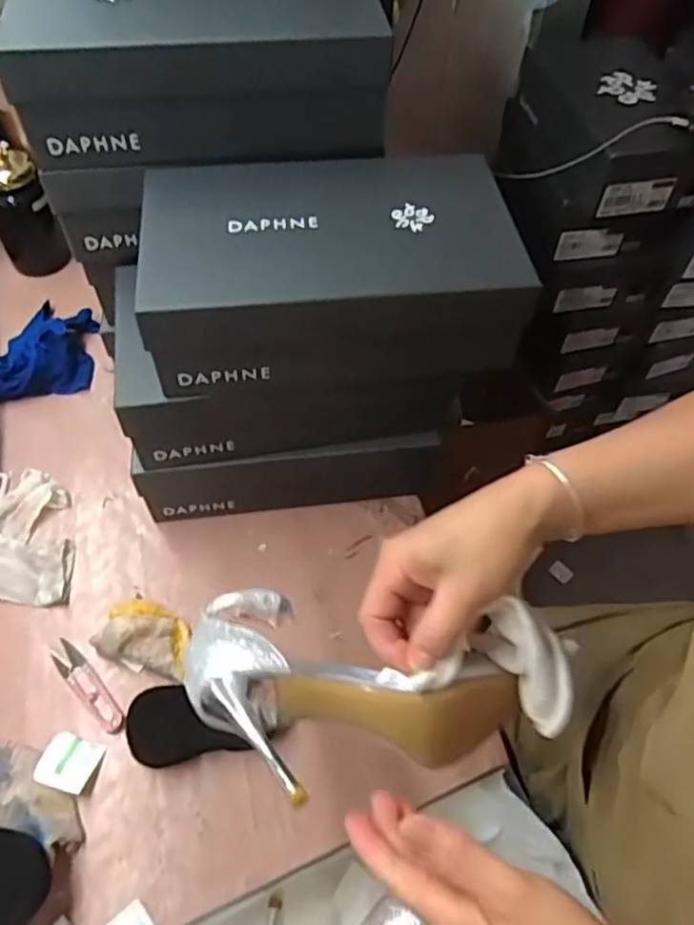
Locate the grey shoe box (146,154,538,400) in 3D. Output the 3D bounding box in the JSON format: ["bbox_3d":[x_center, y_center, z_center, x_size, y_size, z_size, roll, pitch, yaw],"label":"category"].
[{"bbox_3d":[-0.014,-0.160,0.565,0.284,0.105,0.176,-3,56,-5],"label":"grey shoe box"}]

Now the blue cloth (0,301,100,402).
[{"bbox_3d":[-0.371,-0.142,0.807,0.119,0.045,0.164,-4,56,-6],"label":"blue cloth"}]

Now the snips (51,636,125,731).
[{"bbox_3d":[-0.232,0.200,0.595,0.023,0.008,0.098,-38,65,-25],"label":"snips"}]

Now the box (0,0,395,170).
[{"bbox_3d":[-0.123,-0.358,0.579,0.292,0.101,0.183,-5,56,-7],"label":"box"}]

